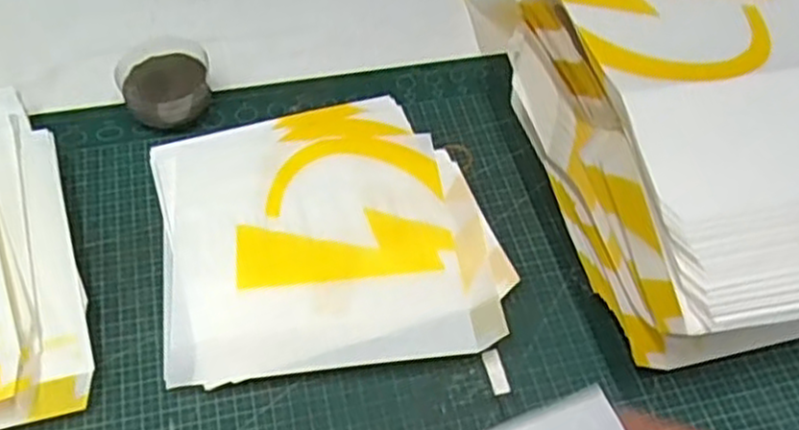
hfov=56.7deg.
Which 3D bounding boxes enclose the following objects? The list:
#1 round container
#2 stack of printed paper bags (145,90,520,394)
[{"bbox_3d":[-0.165,-0.092,0.523,0.059,0.040,0.067,-25,60,-19],"label":"round container"},{"bbox_3d":[-0.047,0.009,0.467,0.196,0.017,0.197,-9,56,-10],"label":"stack of printed paper bags"}]

